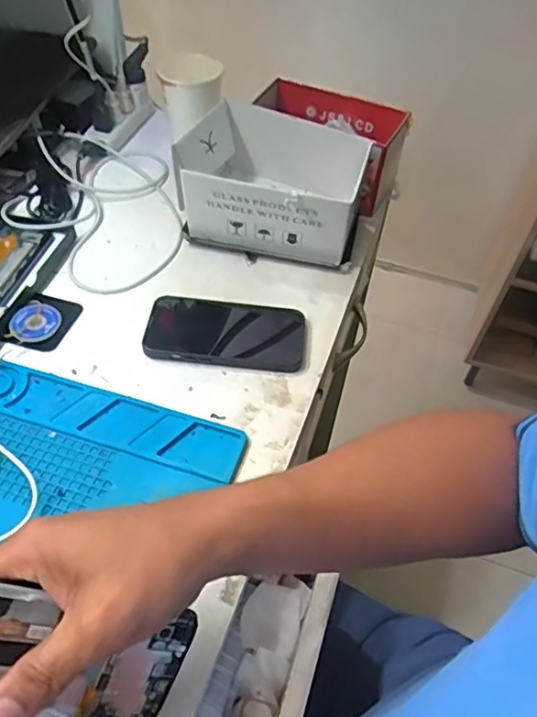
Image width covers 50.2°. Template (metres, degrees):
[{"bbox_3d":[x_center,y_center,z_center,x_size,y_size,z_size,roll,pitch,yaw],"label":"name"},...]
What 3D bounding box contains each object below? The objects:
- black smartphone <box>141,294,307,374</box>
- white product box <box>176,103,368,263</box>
[{"bbox_3d":[-0.041,-0.025,0.549,0.150,0.014,0.075,7,49,2],"label":"black smartphone"},{"bbox_3d":[0.005,-0.188,0.625,0.183,0.116,0.134,17,50,10],"label":"white product box"}]

